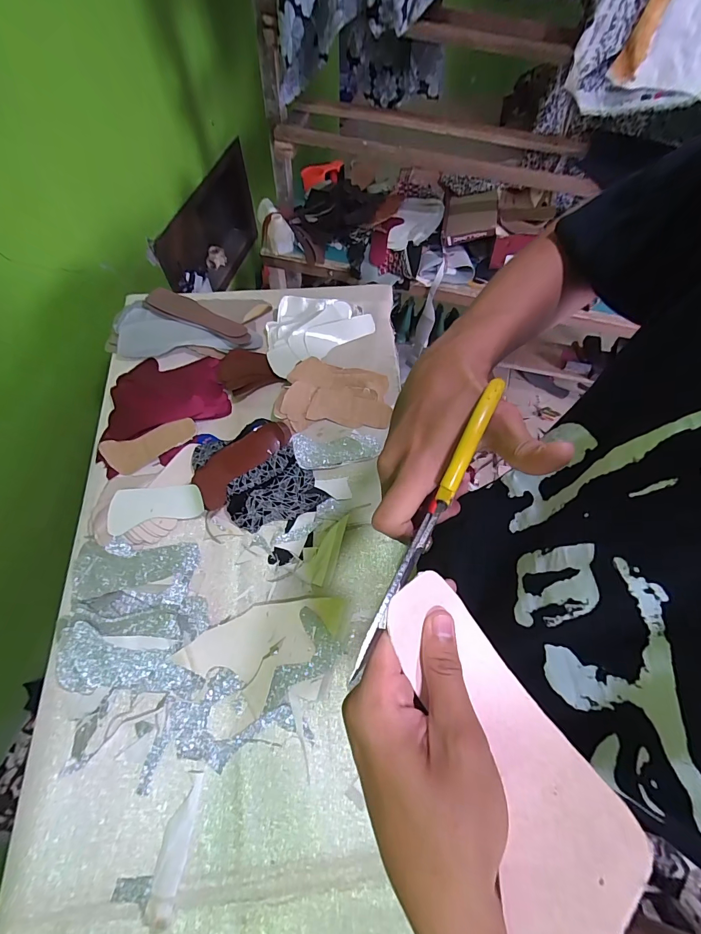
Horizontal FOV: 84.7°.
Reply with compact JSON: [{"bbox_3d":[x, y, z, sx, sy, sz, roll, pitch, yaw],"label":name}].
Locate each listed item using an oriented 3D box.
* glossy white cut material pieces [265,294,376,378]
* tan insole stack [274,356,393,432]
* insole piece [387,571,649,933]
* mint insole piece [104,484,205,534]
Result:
[{"bbox_3d":[-0.087,-0.312,0.838,0.252,0.034,0.152,-34,69,-16],"label":"glossy white cut material pieces"},{"bbox_3d":[-0.031,-0.144,0.767,0.217,0.044,0.132,6,64,2],"label":"tan insole stack"},{"bbox_3d":[0.071,0.129,0.190,0.060,0.024,0.154,-22,60,-11],"label":"insole piece"},{"bbox_3d":[-0.334,0.064,0.652,0.156,0.017,0.068,-13,86,-4],"label":"mint insole piece"}]

